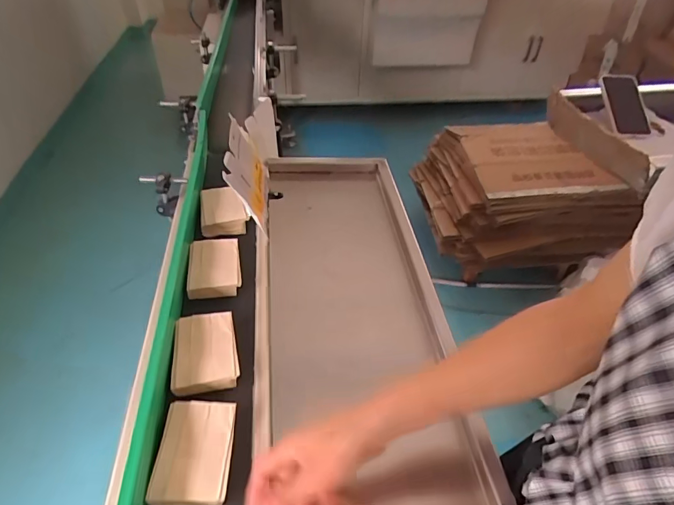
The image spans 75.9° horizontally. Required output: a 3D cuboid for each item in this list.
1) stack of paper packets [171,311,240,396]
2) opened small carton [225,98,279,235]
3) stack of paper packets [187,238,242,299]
[{"bbox_3d":[-0.168,0.126,0.552,0.078,0.025,0.101,-8,44,-11],"label":"stack of paper packets"},{"bbox_3d":[-0.158,-0.190,0.830,0.063,0.137,0.377,-1,43,-3],"label":"opened small carton"},{"bbox_3d":[-0.189,0.021,0.670,0.076,0.024,0.107,-5,44,-8],"label":"stack of paper packets"}]

